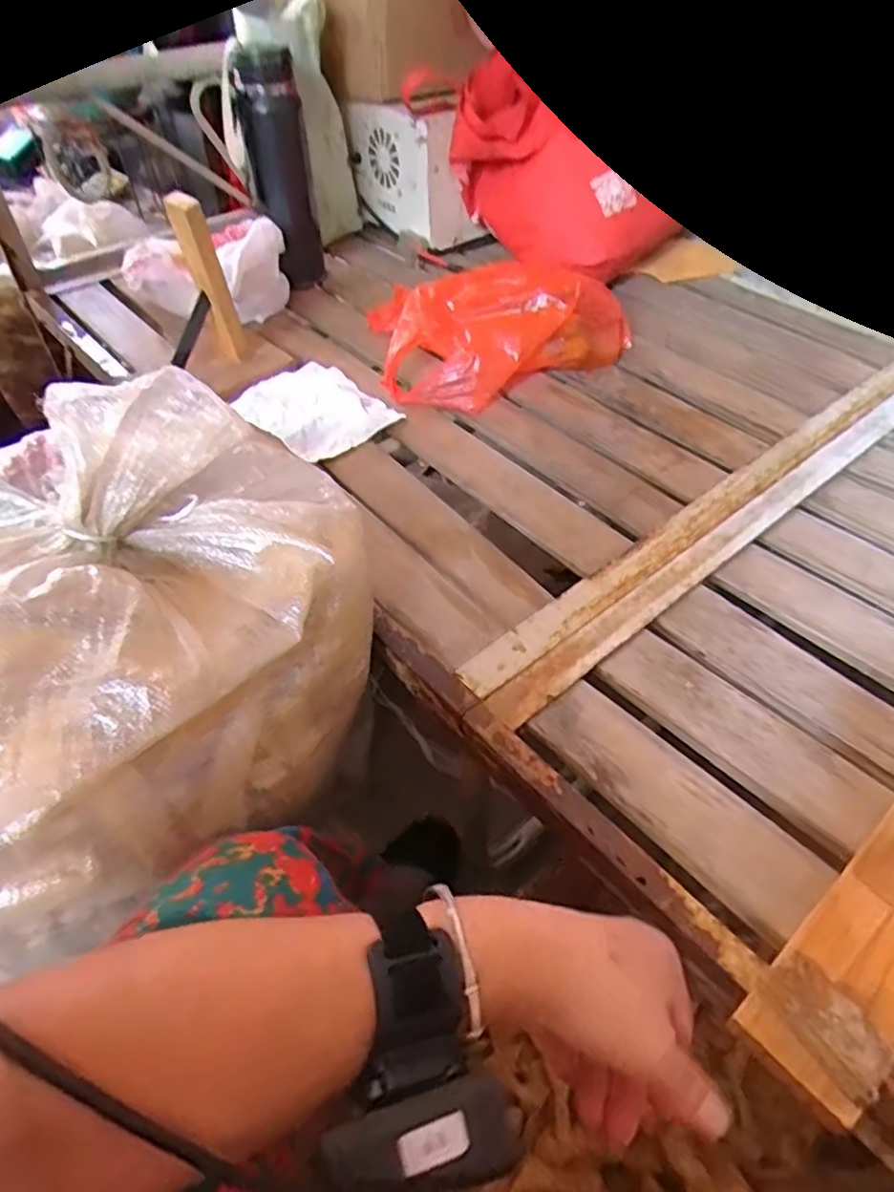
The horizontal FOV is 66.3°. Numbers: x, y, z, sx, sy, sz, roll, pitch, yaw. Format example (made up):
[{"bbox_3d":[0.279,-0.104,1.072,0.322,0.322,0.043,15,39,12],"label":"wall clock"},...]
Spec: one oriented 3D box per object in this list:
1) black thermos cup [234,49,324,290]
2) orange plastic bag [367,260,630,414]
[{"bbox_3d":[-0.213,-0.523,0.874,0.075,0.255,0.079,-7,47,-4],"label":"black thermos cup"},{"bbox_3d":[0.067,-0.297,0.762,0.292,0.102,0.119,-24,50,-19],"label":"orange plastic bag"}]

